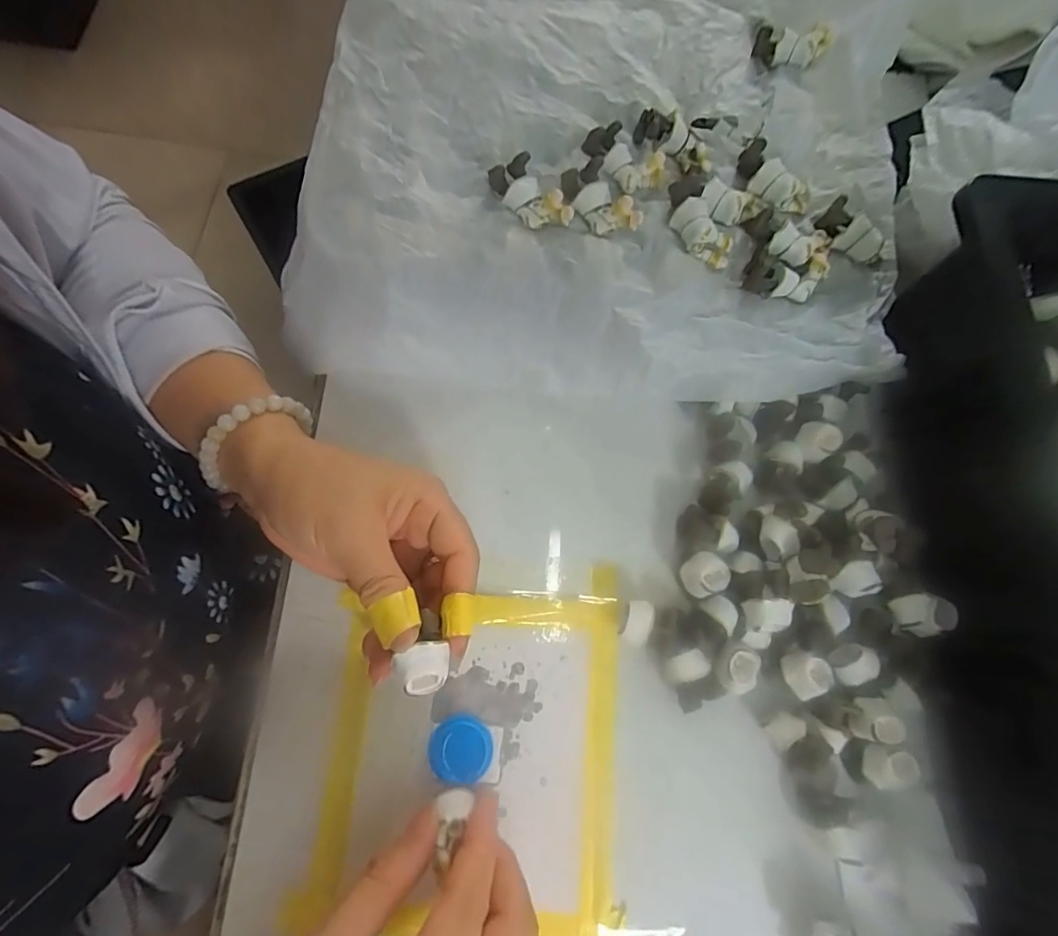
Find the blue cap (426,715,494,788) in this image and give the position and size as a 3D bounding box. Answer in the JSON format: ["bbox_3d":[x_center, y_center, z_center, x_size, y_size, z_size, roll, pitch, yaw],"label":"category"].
[{"bbox_3d":[-0.033,0.134,0.243,0.030,0.007,0.028,1,74,-4],"label":"blue cap"}]

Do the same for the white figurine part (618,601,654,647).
[{"bbox_3d":[0.055,0.078,0.257,0.015,0.013,0.021,19,74,2],"label":"white figurine part"}]

